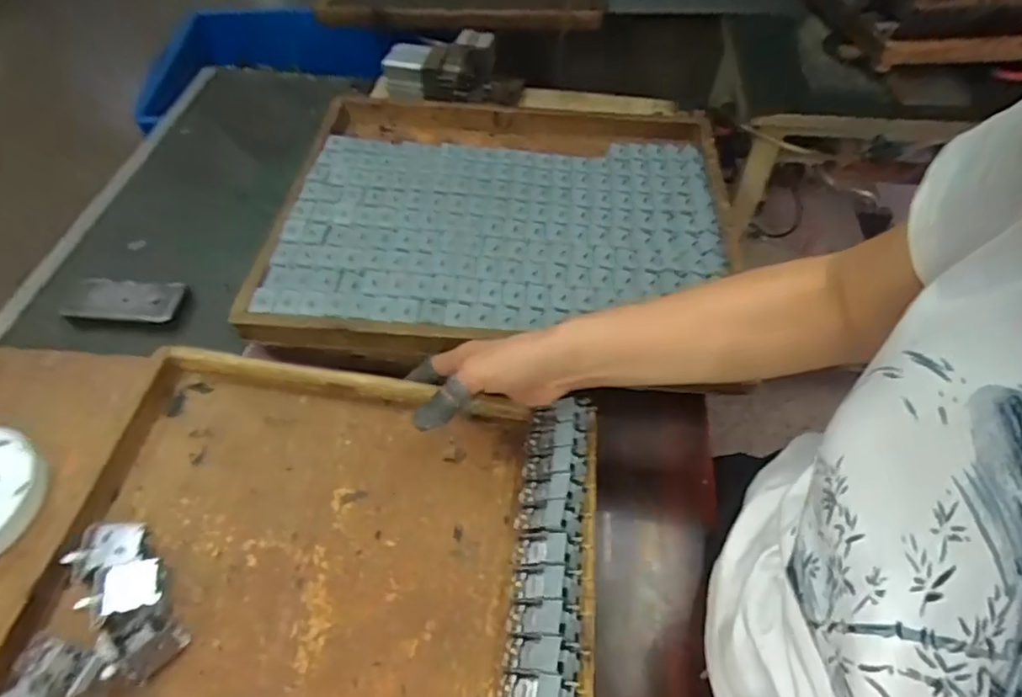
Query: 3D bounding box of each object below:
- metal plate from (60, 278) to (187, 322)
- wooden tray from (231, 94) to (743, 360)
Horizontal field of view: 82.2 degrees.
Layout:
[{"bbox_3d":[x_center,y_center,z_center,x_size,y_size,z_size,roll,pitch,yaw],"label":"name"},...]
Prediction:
[{"bbox_3d":[-0.422,-0.054,0.643,0.113,0.013,0.055,0,53,0],"label":"metal plate"},{"bbox_3d":[0.001,-0.158,0.674,0.500,0.041,0.398,2,56,-3],"label":"wooden tray"}]

